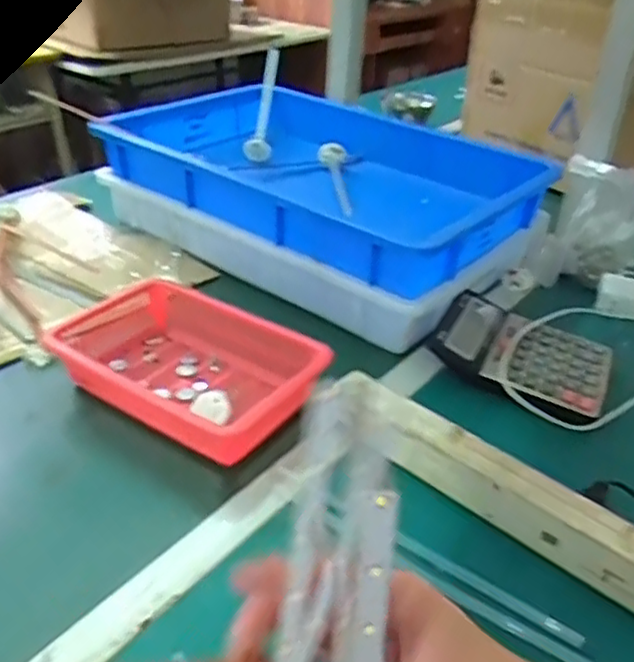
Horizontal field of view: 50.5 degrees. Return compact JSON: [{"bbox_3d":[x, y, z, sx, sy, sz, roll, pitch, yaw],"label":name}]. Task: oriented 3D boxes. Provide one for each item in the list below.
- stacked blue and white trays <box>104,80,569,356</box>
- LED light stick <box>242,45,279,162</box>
[{"bbox_3d":[0.002,-0.216,0.995,0.605,0.133,0.399,27,41,32],"label":"stacked blue and white trays"},{"bbox_3d":[-0.093,-0.407,1.187,0.045,0.045,0.346,2,48,0],"label":"LED light stick"}]

